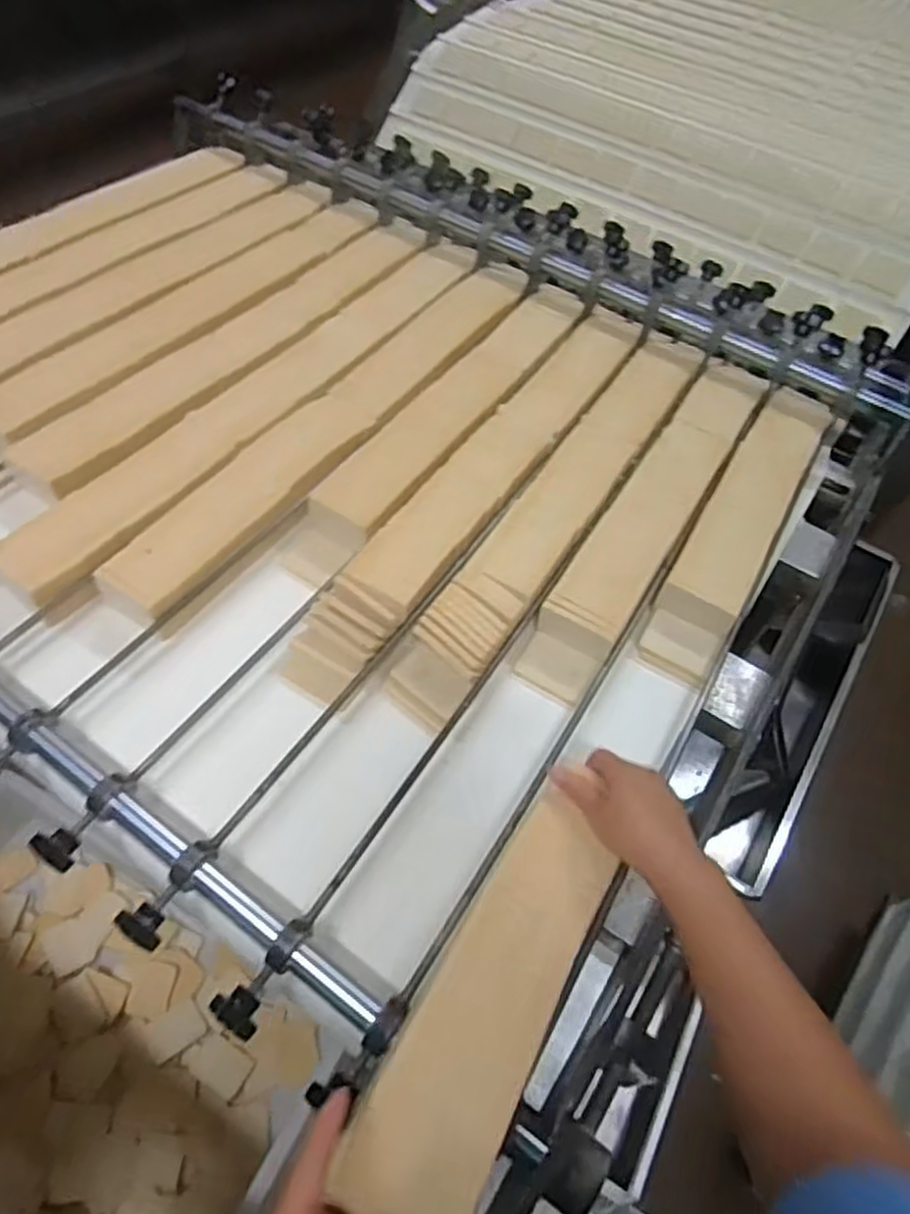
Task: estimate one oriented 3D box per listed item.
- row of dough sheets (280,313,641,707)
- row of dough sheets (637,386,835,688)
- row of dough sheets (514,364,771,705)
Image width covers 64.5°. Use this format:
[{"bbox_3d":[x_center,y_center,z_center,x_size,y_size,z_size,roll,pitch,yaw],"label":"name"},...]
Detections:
[{"bbox_3d":[0.041,-0.152,0.818,0.079,0.044,0.653,30,57,15],"label":"row of dough sheets"},{"bbox_3d":[0.336,-0.116,0.820,0.084,0.054,0.417,29,57,15],"label":"row of dough sheets"},{"bbox_3d":[0.226,-0.111,0.810,0.083,0.054,0.520,29,57,15],"label":"row of dough sheets"}]

